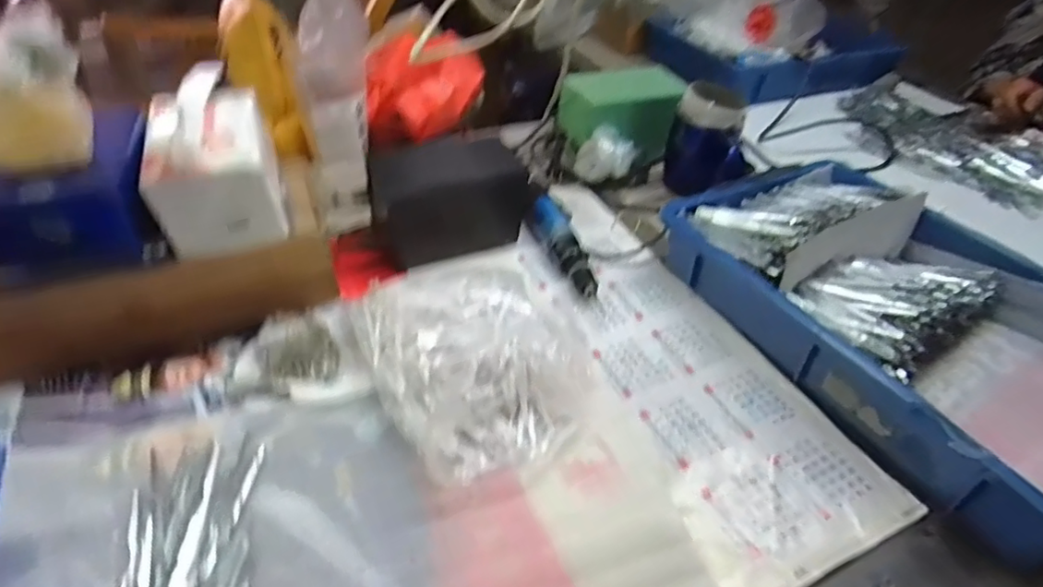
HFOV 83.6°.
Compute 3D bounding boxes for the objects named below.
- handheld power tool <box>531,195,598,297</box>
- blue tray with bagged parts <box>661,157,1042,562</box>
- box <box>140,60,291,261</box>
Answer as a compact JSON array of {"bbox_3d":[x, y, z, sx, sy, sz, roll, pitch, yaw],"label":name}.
[{"bbox_3d":[0.045,-0.057,0.669,0.032,0.044,0.170,-9,44,-15],"label":"handheld power tool"},{"bbox_3d":[0.369,0.016,0.568,0.294,0.082,0.438,-16,43,-21],"label":"blue tray with bagged parts"},{"bbox_3d":[-0.259,-0.111,0.493,0.095,0.111,0.095,-12,45,-18],"label":"box"}]

